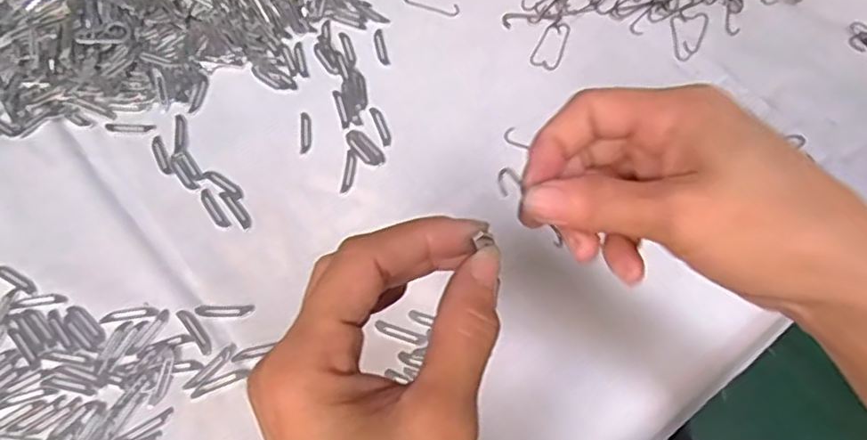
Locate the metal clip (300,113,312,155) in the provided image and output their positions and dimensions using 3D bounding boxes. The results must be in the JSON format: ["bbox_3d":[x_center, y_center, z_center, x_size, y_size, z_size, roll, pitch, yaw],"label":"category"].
[{"bbox_3d":[-0.089,-0.061,0.440,0.008,0.004,0.032,-3,68,-1],"label":"metal clip"}]

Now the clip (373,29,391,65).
[{"bbox_3d":[-0.039,-0.128,0.467,0.008,0.004,0.033,-12,68,-5],"label":"clip"}]

